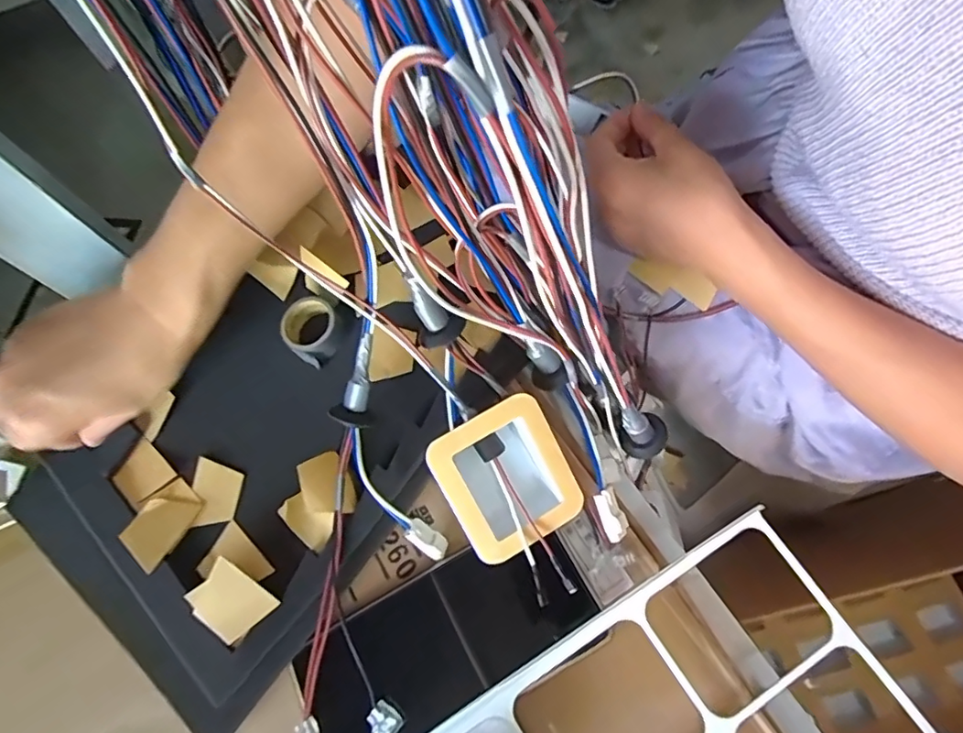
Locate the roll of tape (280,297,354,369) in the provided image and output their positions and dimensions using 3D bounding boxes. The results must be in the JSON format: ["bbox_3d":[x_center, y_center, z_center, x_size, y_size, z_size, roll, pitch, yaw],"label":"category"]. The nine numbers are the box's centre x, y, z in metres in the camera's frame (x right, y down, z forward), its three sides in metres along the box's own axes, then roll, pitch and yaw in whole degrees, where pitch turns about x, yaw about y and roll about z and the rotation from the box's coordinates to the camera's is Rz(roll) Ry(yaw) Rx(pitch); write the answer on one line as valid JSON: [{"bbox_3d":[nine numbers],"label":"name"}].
[{"bbox_3d":[-0.110,-0.026,0.352,0.039,0.020,0.044,39,77,20],"label":"roll of tape"}]

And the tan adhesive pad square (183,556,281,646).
[{"bbox_3d":[-0.138,0.129,0.289,0.041,0.010,0.031,32,75,18],"label":"tan adhesive pad square"}]

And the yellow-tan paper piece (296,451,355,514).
[{"bbox_3d":[-0.090,0.068,0.306,0.027,0.012,0.035,-21,66,-2],"label":"yellow-tan paper piece"}]

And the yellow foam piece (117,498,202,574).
[{"bbox_3d":[-0.195,0.095,0.317,0.033,0.007,0.041,25,67,16],"label":"yellow foam piece"}]

